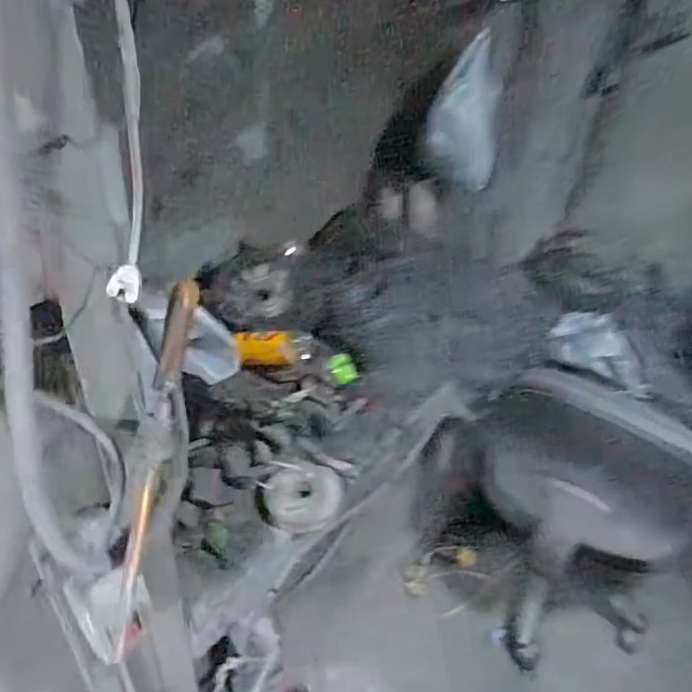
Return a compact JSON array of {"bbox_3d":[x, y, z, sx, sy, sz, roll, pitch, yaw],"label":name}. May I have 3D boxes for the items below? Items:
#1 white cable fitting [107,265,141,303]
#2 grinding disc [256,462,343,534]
[{"bbox_3d":[-0.139,-0.039,0.350,0.020,0.021,0.011,-15,42,-26],"label":"white cable fitting"},{"bbox_3d":[-0.072,0.239,0.886,0.132,0.106,0.028,-12,-1,-31],"label":"grinding disc"}]

